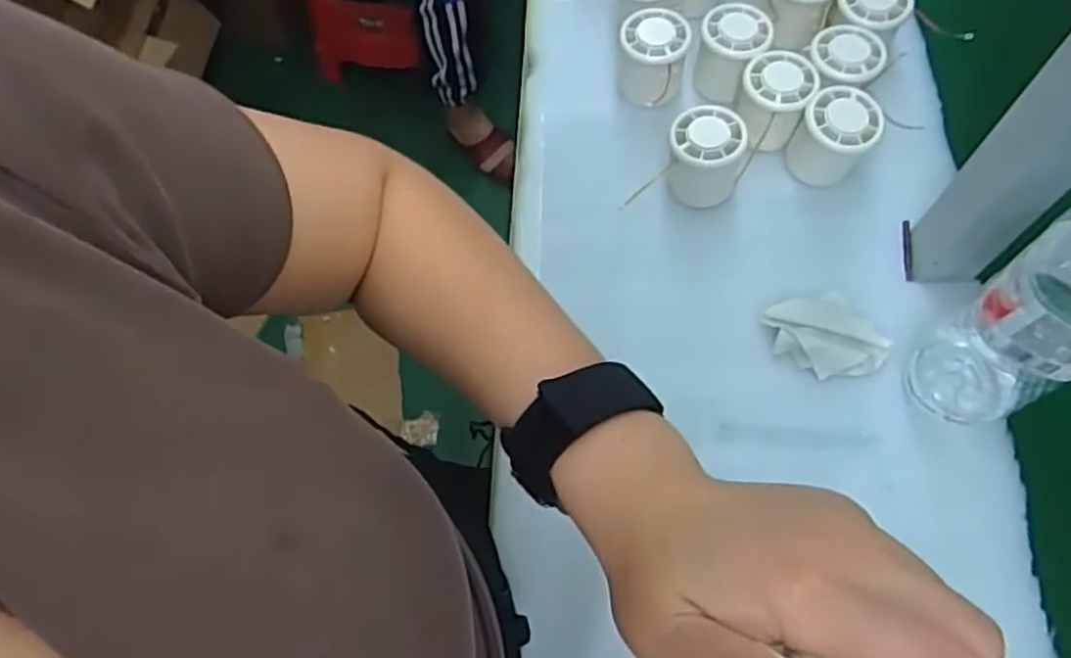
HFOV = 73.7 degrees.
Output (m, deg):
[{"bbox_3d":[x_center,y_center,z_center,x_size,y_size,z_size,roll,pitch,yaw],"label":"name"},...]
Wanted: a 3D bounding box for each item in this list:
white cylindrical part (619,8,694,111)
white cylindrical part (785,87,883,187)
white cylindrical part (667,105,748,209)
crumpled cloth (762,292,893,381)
[{"bbox_3d":[0.095,-0.220,0.582,0.052,0.057,0.060,9,66,6],"label":"white cylindrical part"},{"bbox_3d":[0.227,-0.145,0.543,0.052,0.059,0.048,-1,65,2],"label":"white cylindrical part"},{"bbox_3d":[0.128,-0.132,0.539,0.056,0.051,0.052,12,66,7],"label":"white cylindrical part"},{"bbox_3d":[0.203,0.005,0.498,0.074,0.016,0.063,-14,66,-4],"label":"crumpled cloth"}]

